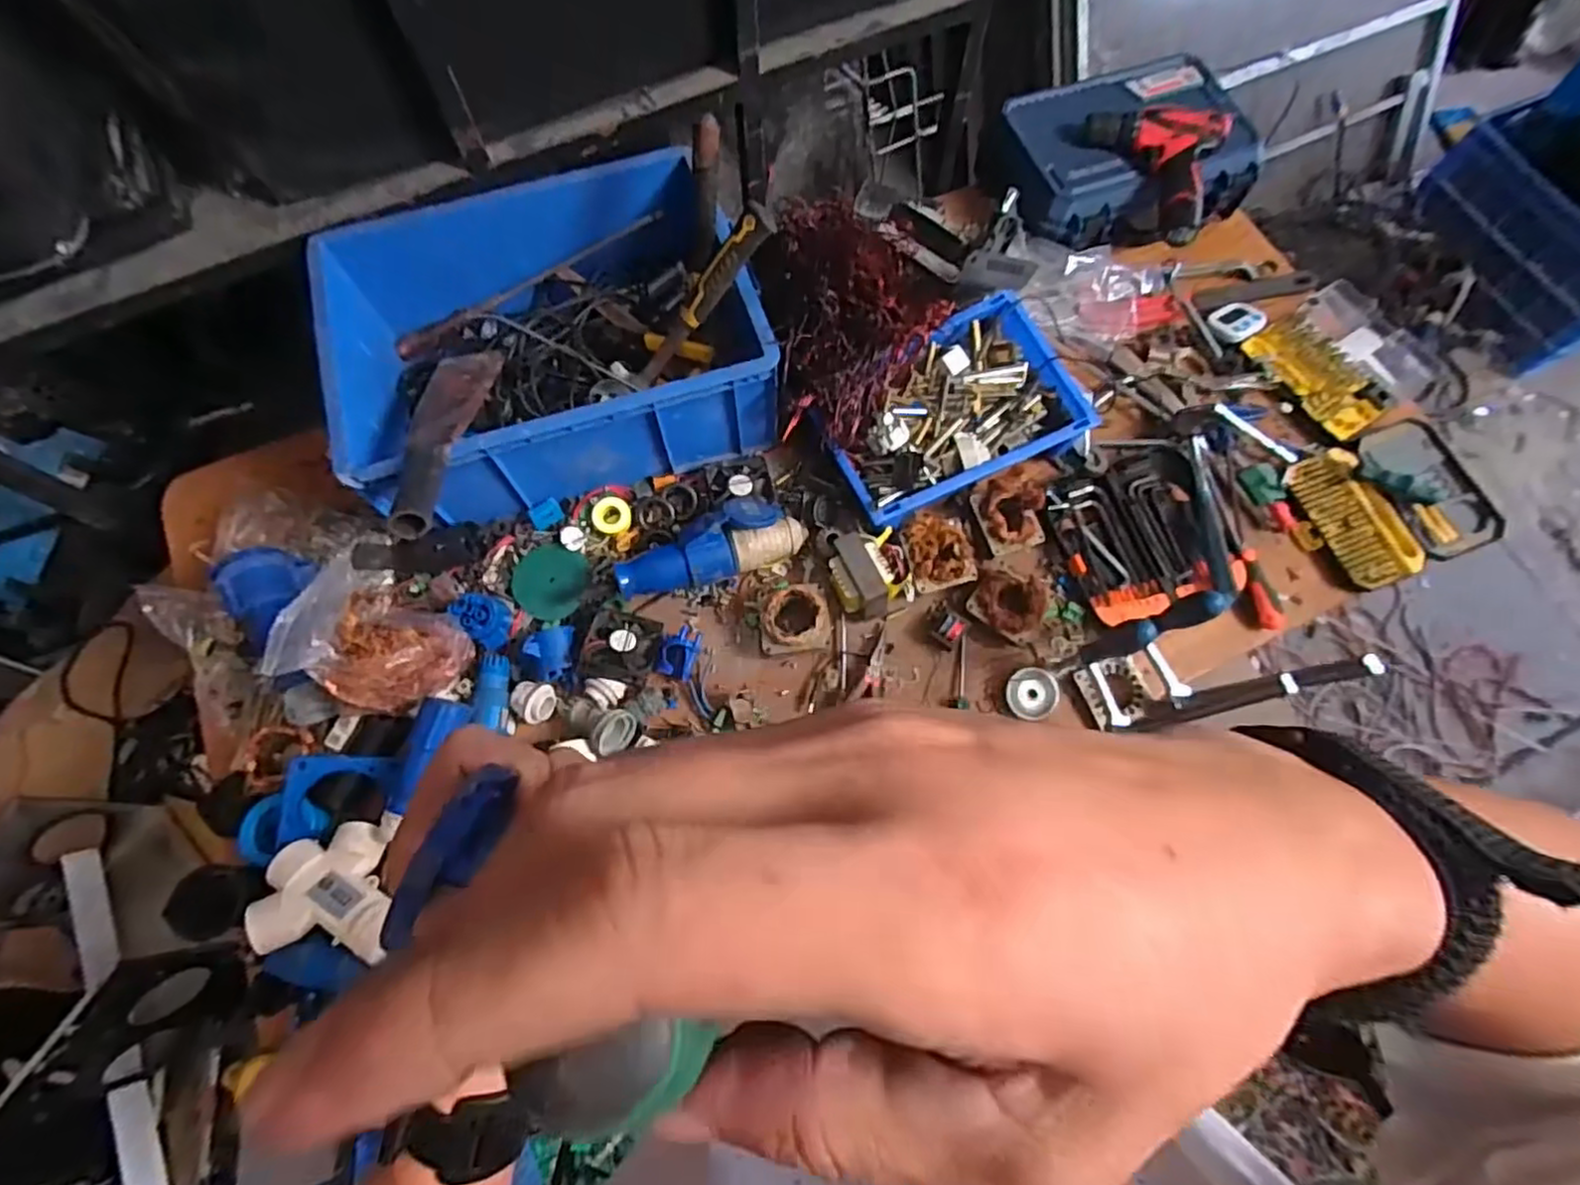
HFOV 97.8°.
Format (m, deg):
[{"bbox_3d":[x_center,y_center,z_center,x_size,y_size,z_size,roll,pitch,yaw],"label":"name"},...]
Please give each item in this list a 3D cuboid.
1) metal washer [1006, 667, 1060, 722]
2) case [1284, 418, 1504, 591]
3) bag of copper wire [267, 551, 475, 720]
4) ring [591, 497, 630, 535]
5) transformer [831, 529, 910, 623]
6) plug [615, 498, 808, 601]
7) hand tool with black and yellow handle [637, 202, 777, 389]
[{"bbox_3d":[0.290,0.120,0.817,0.061,0.018,0.059,1,69,0],"label":"metal washer"},{"bbox_3d":[0.790,-0.120,0.908,0.271,0.033,0.189,-20,71,-8],"label":"case"},{"bbox_3d":[-0.432,0.051,0.716,0.146,0.160,0.132,26,71,9],"label":"bag of copper wire"},{"bbox_3d":[-0.226,-0.097,0.878,0.048,0.016,0.048,0,90,-11],"label":"ring"},{"bbox_3d":[0.097,-0.023,0.832,0.086,0.075,0.095,-22,71,-8],"label":"transformer"},{"bbox_3d":[-0.095,-0.054,0.838,0.233,0.065,0.079,-21,71,-8],"label":"plug"},{"bbox_3d":[-0.110,-0.339,0.817,0.036,0.266,0.030,-3,62,-45],"label":"hand tool with black and yellow handle"}]

